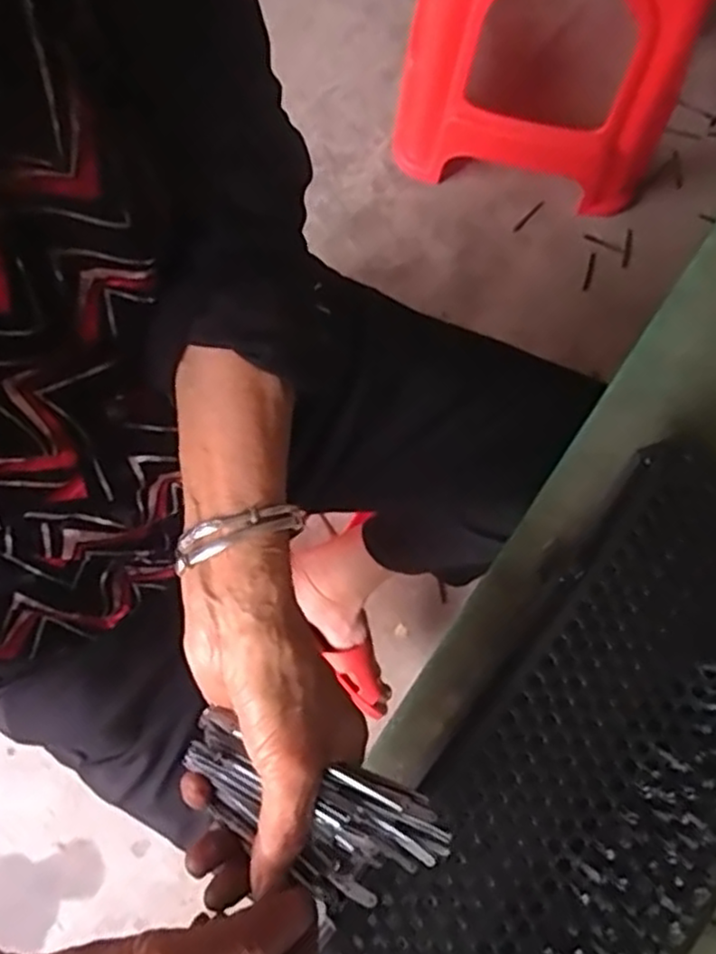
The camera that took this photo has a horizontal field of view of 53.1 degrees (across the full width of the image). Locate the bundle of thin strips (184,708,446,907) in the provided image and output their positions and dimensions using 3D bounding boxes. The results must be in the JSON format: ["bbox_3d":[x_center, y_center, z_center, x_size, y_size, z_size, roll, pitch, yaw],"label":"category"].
[{"bbox_3d":[-0.023,0.151,0.321,0.119,0.020,0.056,24,80,5],"label":"bundle of thin strips"}]

